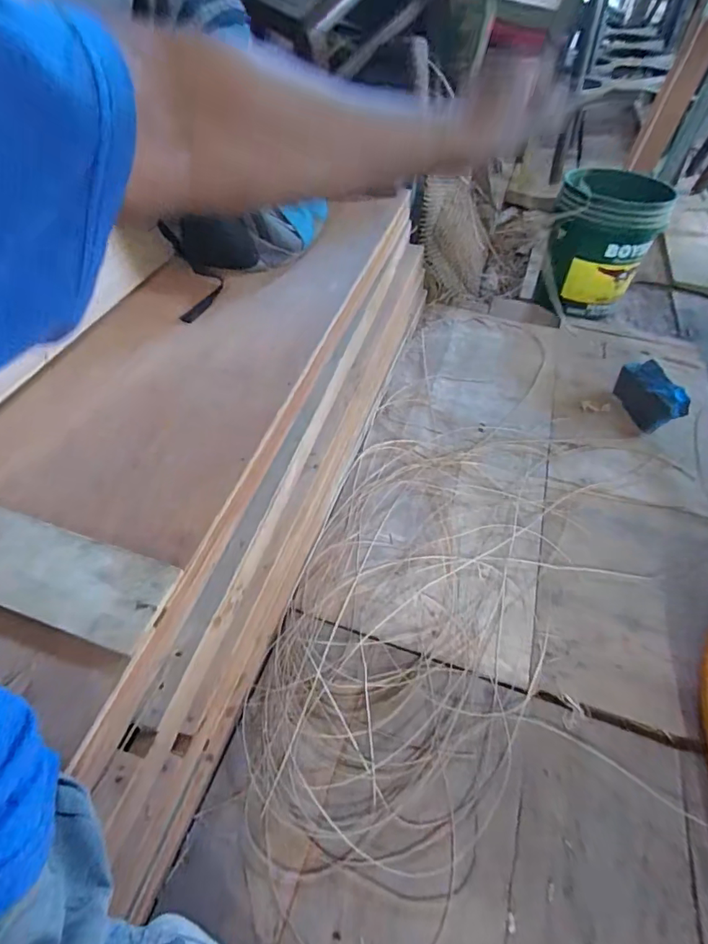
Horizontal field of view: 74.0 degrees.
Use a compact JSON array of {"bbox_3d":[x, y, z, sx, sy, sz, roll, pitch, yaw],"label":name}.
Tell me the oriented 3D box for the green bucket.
[{"bbox_3d":[0.703,-0.675,1.372,0.283,0.327,0.298,27,54,16],"label":"green bucket"}]

